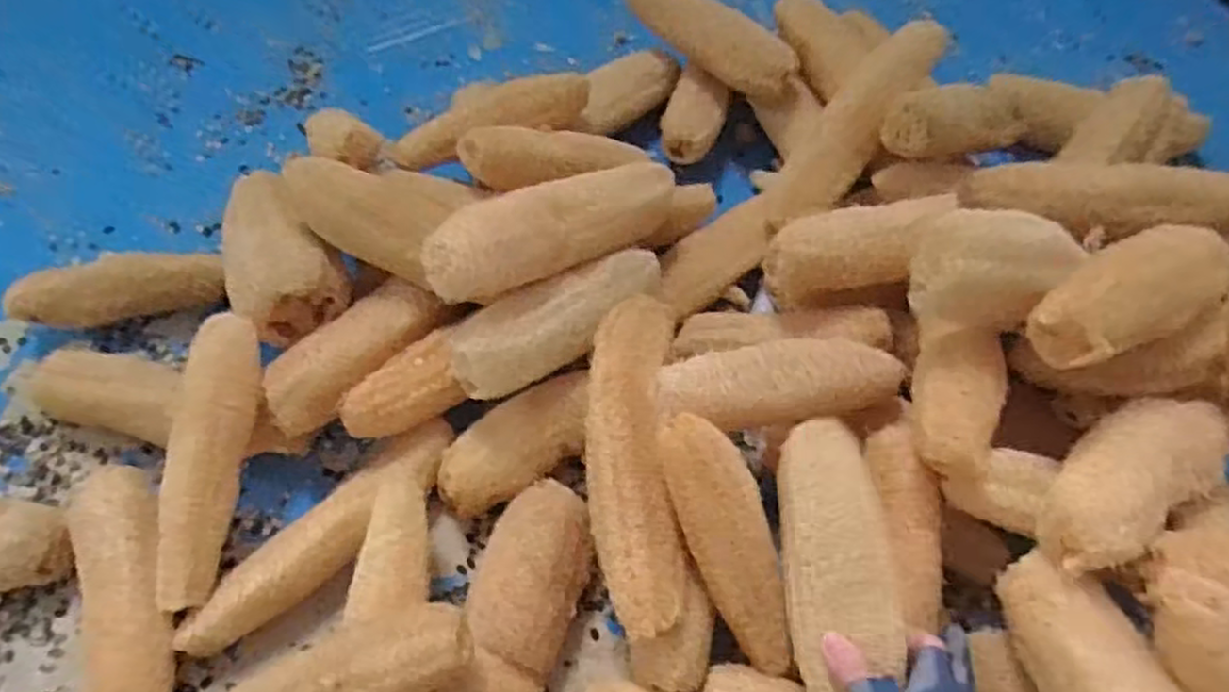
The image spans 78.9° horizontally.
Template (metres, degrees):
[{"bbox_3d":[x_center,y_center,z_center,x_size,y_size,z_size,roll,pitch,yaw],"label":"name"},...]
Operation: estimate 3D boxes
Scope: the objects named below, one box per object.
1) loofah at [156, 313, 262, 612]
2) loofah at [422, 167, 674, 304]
[{"bbox_3d":[-0.325,0.088,0.594,0.051,0.043,0.230,3,77,1],"label":"loofah"},{"bbox_3d":[-0.044,-0.102,0.640,0.264,0.069,0.053,-26,62,-36],"label":"loofah"}]

